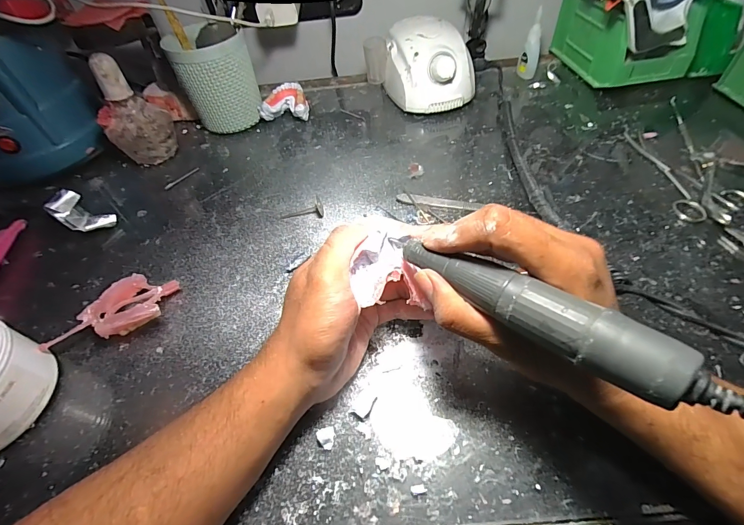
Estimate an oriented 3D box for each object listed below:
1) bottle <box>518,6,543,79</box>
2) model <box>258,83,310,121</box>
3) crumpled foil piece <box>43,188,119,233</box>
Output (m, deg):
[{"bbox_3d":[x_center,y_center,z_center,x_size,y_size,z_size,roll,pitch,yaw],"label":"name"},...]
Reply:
[{"bbox_3d":[0.227,-0.305,0.500,0.019,0.081,0.025,-5,51,1],"label":"bottle"},{"bbox_3d":[-0.122,-0.224,0.501,0.065,0.033,0.054,0,52,5],"label":"model"},{"bbox_3d":[-0.316,-0.052,0.384,0.069,0.029,0.033,19,56,19],"label":"crumpled foil piece"}]

